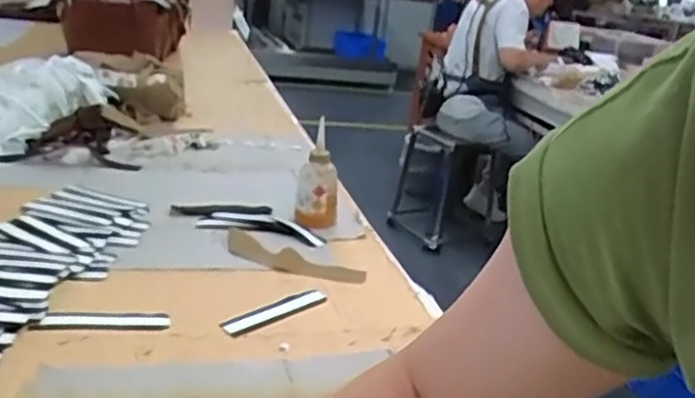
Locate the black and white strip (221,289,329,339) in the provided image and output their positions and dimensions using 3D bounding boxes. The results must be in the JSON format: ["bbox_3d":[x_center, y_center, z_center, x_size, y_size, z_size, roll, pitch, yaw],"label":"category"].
[{"bbox_3d":[-0.082,0.129,0.780,0.028,0.007,0.141,25,27,39],"label":"black and white strip"}]

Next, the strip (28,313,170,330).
[{"bbox_3d":[-0.263,0.132,0.726,0.137,0.004,0.026,2,34,-15],"label":"strip"}]

